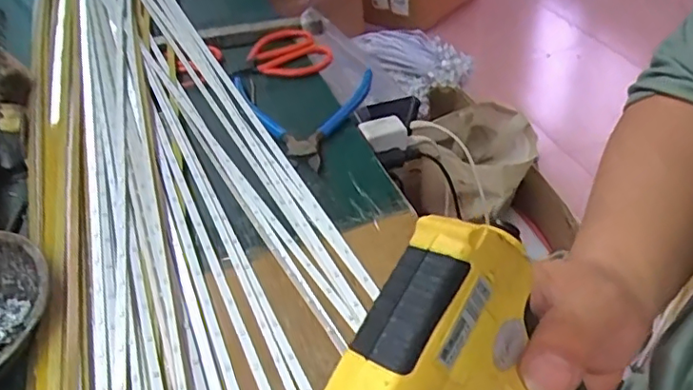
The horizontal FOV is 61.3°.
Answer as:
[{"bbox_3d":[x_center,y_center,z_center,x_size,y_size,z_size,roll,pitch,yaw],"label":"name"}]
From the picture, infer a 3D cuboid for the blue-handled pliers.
[{"bbox_3d":[-0.041,-0.070,0.506,0.127,0.014,0.125,-1,42,1],"label":"blue-handled pliers"}]

